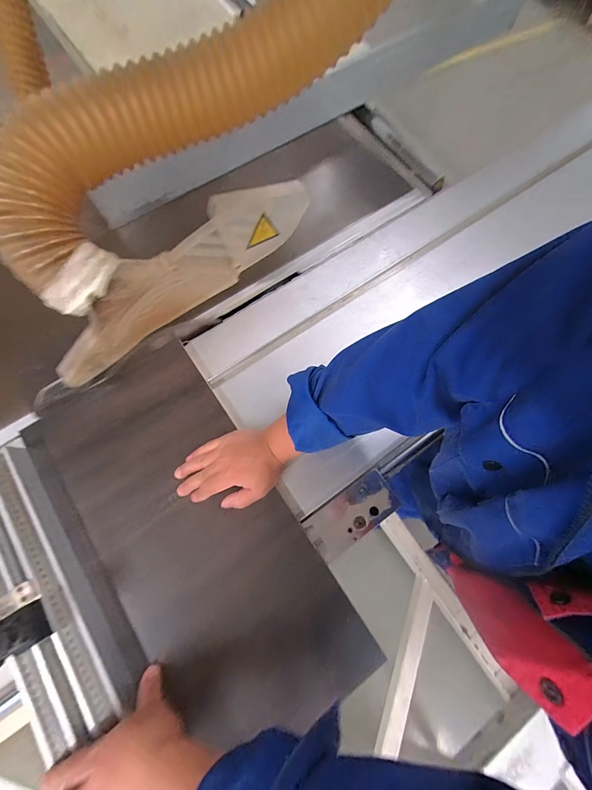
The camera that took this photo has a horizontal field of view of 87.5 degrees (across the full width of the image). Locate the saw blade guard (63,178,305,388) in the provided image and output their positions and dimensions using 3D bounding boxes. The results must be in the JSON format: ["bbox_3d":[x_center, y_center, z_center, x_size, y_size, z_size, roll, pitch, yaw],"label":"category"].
[{"bbox_3d":[-0.168,-0.160,0.434,0.431,0.129,0.038,-37,76,1],"label":"saw blade guard"}]

